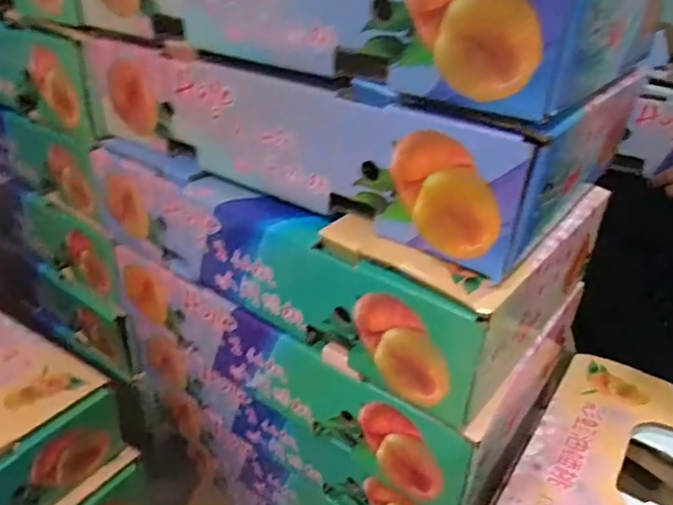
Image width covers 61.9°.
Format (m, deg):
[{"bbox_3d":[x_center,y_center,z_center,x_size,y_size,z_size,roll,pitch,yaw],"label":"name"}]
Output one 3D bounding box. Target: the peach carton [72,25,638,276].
[{"bbox_3d":[-0.003,-0.125,0.469,0.408,0.101,0.225,21,35,28],"label":"peach carton"}]

